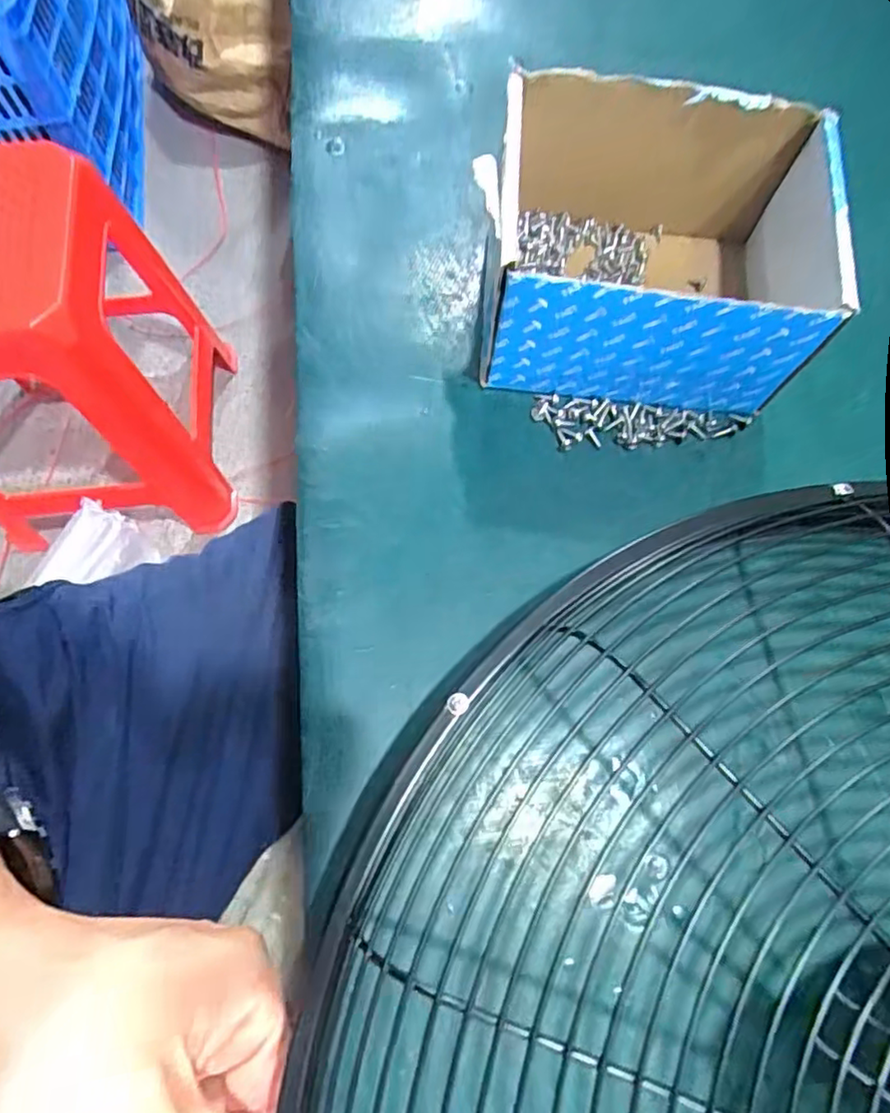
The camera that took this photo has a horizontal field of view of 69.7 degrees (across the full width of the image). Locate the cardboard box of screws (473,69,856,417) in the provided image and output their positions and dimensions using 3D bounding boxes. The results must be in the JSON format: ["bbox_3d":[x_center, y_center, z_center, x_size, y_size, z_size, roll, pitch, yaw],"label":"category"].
[{"bbox_3d":[0.085,-0.129,0.276,0.137,0.075,0.103,7,71,1],"label":"cardboard box of screws"}]

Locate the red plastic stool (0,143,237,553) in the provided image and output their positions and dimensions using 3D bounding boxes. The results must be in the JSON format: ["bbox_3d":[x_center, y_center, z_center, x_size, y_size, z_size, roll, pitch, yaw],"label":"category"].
[{"bbox_3d":[-0.531,-0.270,0.900,0.339,0.450,0.337,-4,72,-2],"label":"red plastic stool"}]

